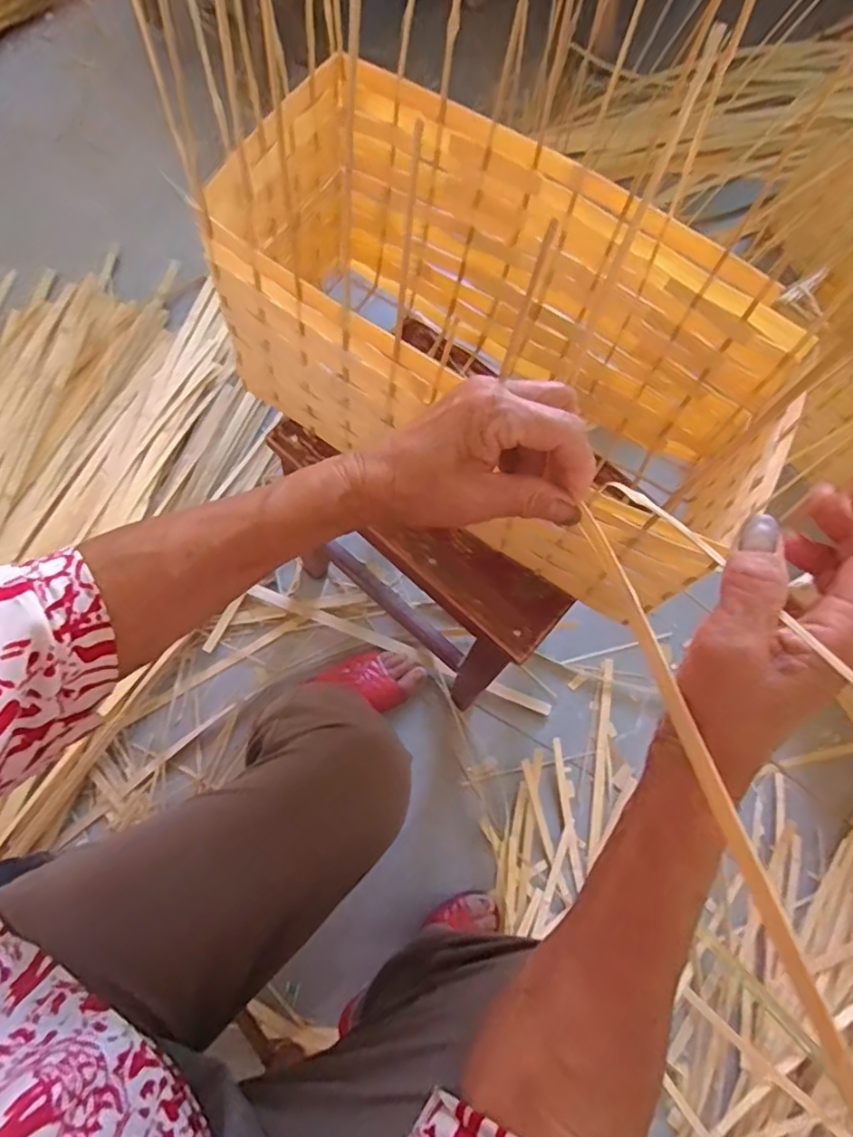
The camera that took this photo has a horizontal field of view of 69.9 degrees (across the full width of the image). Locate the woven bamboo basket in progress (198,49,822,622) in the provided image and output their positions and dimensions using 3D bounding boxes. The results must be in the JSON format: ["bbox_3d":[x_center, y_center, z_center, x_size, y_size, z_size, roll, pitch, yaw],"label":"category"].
[{"bbox_3d":[0.055,-0.174,0.503,0.430,0.202,0.217,32,76,8],"label":"woven bamboo basket in progress"}]

